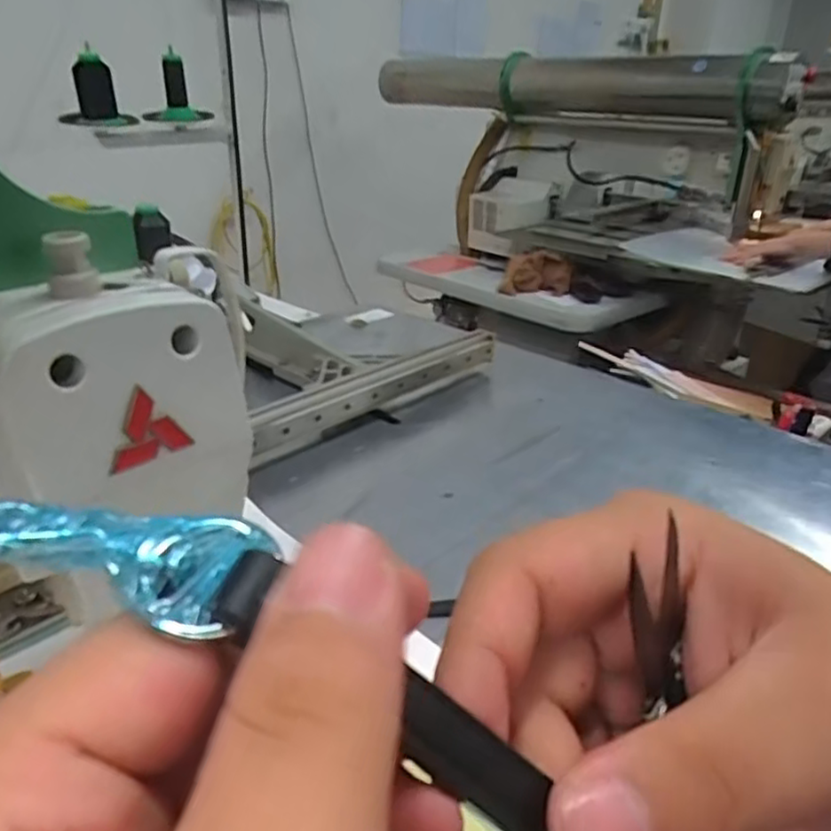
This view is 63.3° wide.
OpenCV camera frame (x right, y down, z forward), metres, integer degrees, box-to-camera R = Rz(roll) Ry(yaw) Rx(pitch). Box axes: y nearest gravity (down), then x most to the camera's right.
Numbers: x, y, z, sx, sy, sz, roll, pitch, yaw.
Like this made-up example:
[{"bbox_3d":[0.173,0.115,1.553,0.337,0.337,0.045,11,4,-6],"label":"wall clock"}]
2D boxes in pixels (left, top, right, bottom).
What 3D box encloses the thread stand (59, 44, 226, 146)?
[{"bbox_3d":[-0.407,-0.490,1.051,0.113,0.123,0.239,12,28,20],"label":"thread stand"}]

